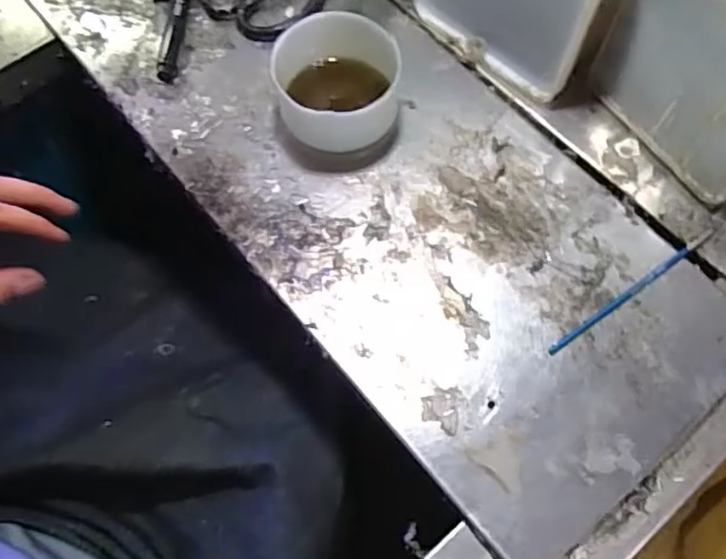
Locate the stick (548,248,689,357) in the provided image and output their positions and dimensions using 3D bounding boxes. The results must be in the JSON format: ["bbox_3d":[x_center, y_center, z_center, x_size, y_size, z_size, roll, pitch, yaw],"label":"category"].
[{"bbox_3d":[0.178,0.013,0.452,0.129,0.004,0.006,-33,72,-12],"label":"stick"}]

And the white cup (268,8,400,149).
[{"bbox_3d":[-0.019,-0.139,0.488,0.084,0.064,0.092,0,68,0],"label":"white cup"}]

